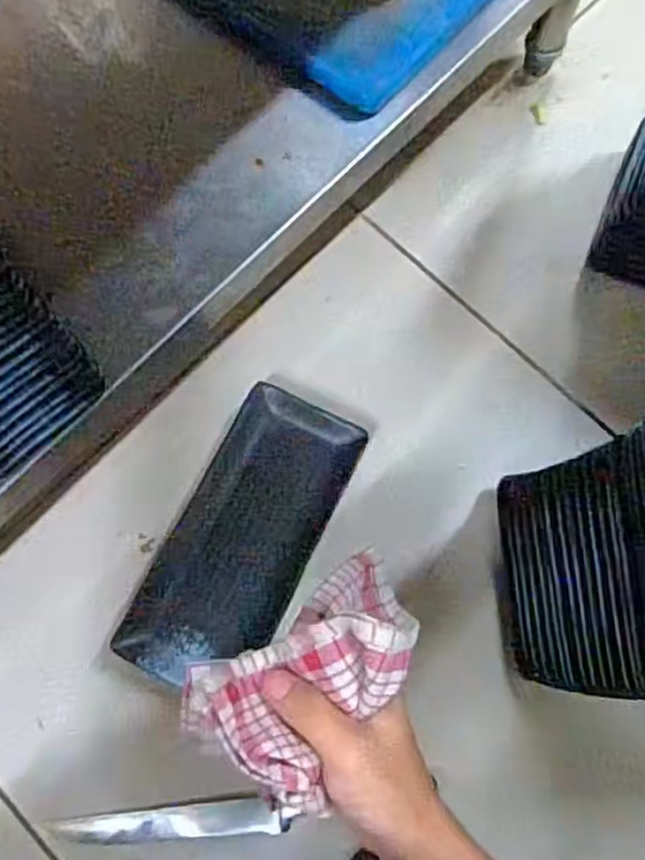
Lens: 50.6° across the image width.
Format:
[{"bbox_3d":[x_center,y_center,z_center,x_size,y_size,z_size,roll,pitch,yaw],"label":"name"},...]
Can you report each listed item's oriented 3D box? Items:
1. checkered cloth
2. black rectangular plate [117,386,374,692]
[{"bbox_3d":[-0.001,0.139,0.376,0.124,0.079,0.088,-32,77,-7],"label":"checkered cloth"},{"bbox_3d":[-0.066,0.094,0.589,0.114,0.044,0.254,25,78,7],"label":"black rectangular plate"}]

